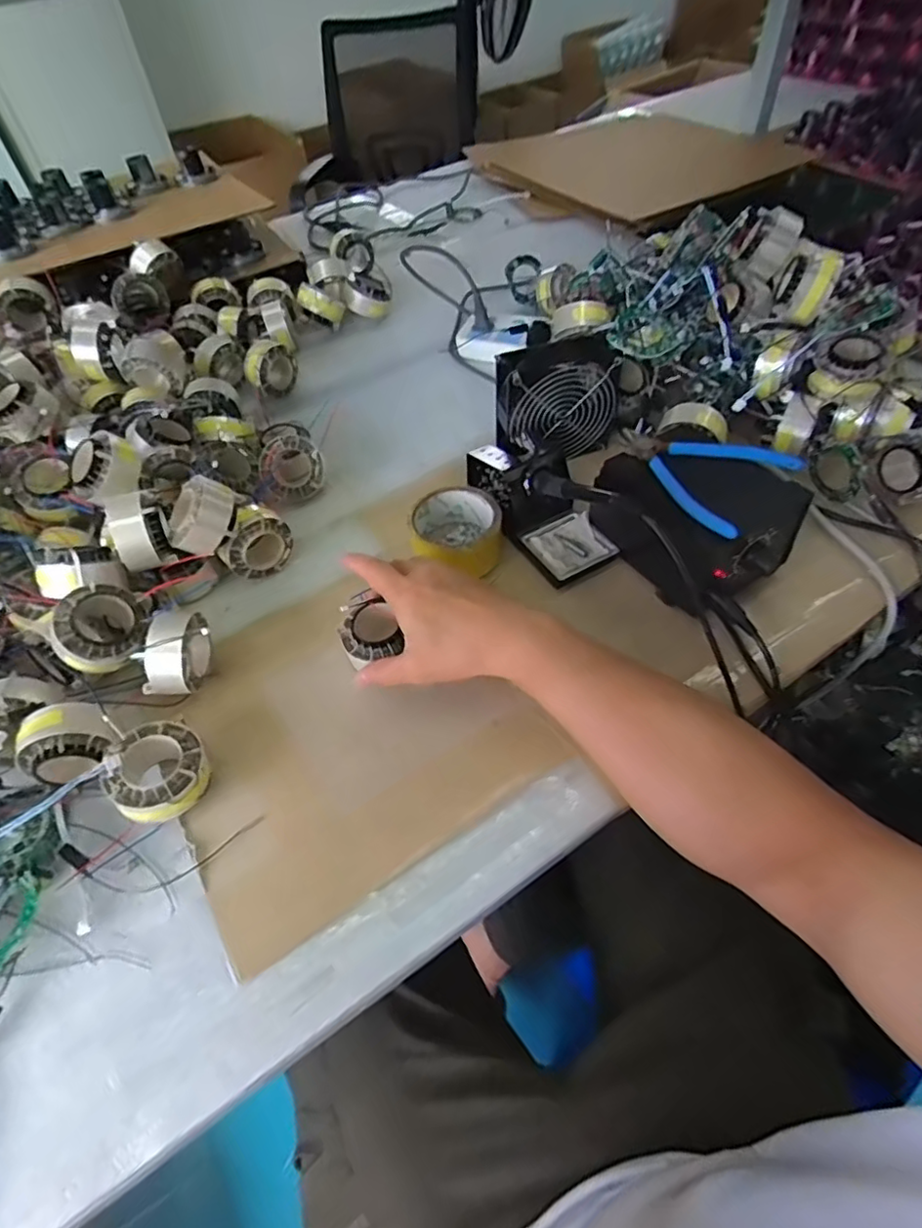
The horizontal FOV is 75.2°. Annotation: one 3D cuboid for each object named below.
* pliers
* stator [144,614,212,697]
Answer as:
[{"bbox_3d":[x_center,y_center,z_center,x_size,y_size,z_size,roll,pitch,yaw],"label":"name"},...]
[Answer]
[{"bbox_3d":[0.192,-0.127,0.510,0.147,0.023,0.106,37,64,28],"label":"pliers"},{"bbox_3d":[-0.230,0.033,0.494,0.042,0.067,0.068,4,53,8],"label":"stator"}]

